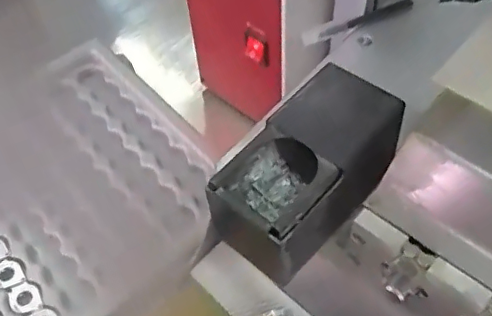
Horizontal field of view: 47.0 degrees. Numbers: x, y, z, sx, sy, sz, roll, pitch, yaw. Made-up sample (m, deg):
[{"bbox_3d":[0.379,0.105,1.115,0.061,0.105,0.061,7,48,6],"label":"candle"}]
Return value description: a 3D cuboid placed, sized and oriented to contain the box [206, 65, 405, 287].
[{"bbox_3d":[0.034,0.011,0.324,0.066,0.062,0.117,35,65,25],"label":"box"}]

